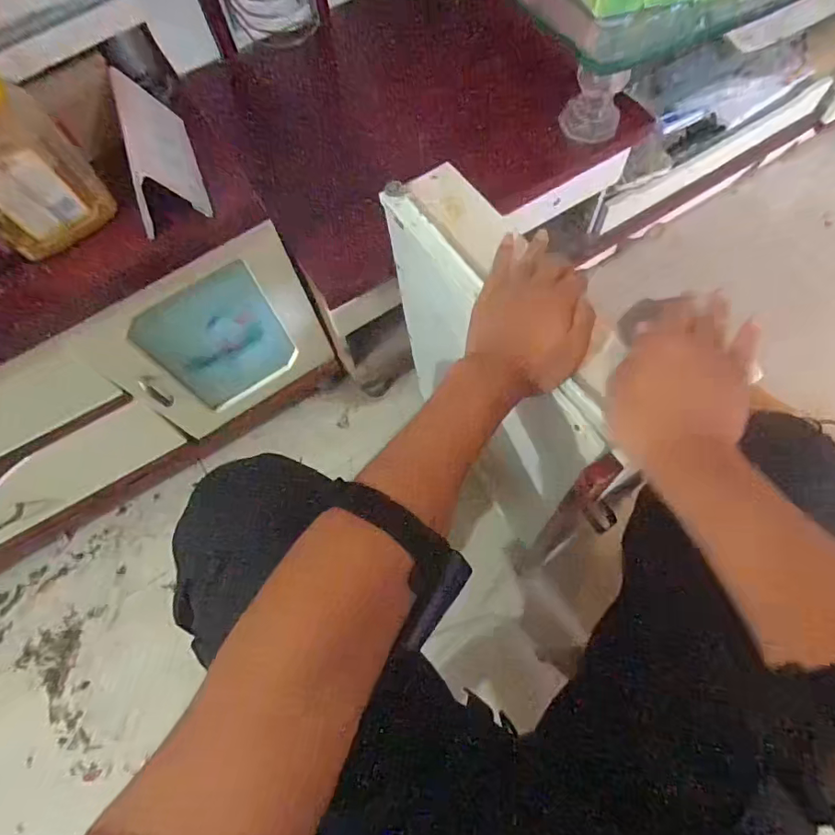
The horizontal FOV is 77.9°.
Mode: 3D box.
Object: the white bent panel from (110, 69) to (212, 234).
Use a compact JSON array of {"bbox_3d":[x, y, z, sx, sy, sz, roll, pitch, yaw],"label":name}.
[{"bbox_3d":[-0.268,-0.273,0.523,0.065,0.069,0.137,-19,68,-4],"label":"white bent panel"}]

